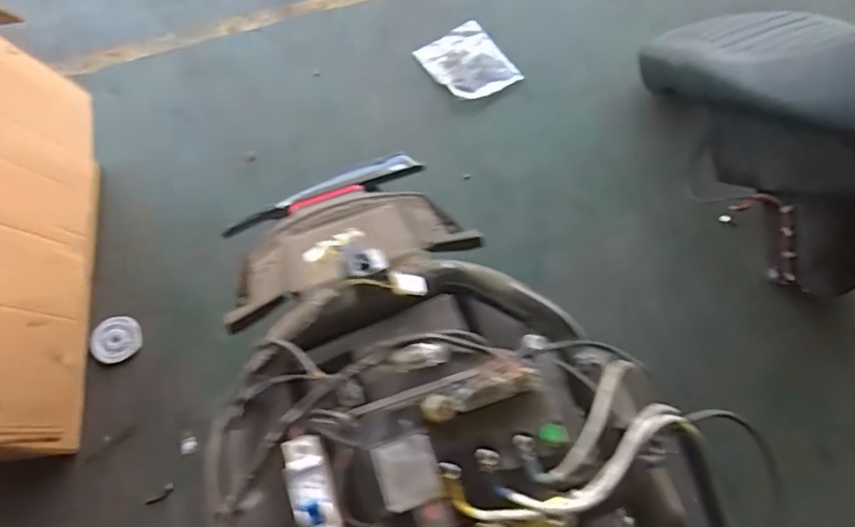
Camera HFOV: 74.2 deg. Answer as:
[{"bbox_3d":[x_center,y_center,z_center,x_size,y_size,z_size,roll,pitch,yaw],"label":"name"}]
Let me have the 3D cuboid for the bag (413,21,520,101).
[{"bbox_3d":[0.098,-0.475,1.357,0.175,0.020,0.195,-34,76,-13],"label":"bag"}]

